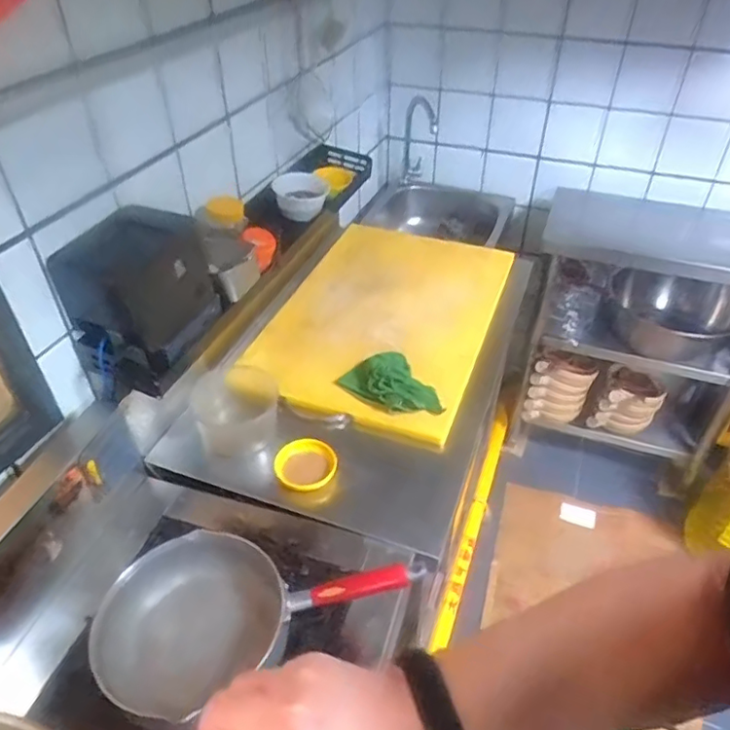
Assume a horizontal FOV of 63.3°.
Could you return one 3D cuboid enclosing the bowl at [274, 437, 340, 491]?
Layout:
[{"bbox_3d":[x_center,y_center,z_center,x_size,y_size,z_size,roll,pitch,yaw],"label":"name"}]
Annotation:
[{"bbox_3d":[-0.085,0.147,0.871,0.089,0.036,0.070,-21,45,-23],"label":"bowl"}]

